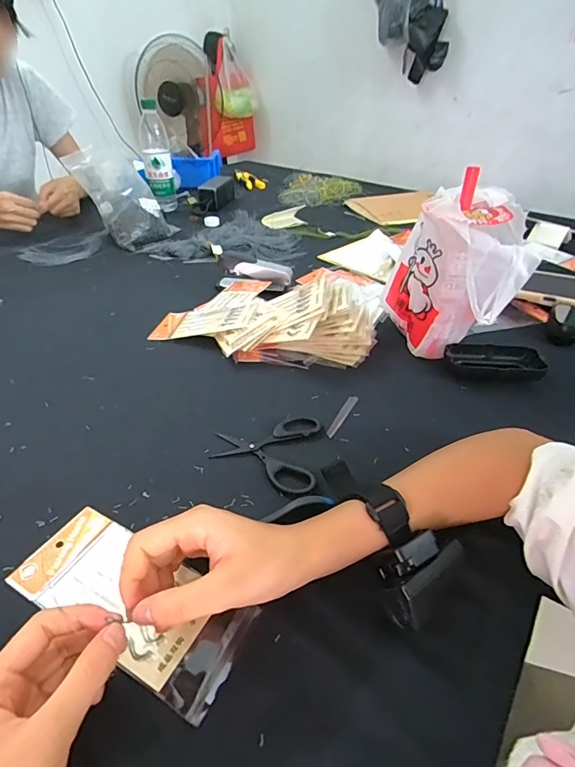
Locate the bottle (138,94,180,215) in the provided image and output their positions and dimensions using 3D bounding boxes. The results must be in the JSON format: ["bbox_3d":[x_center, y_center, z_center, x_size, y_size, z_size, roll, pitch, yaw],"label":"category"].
[{"bbox_3d":[-0.295,-0.512,0.954,0.061,0.211,0.058,-9,40,-13],"label":"bottle"}]

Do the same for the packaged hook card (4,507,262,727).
[{"bbox_3d":[-0.112,0.151,0.296,0.175,0.004,0.074,23,43,27],"label":"packaged hook card"}]

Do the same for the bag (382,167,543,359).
[{"bbox_3d":[0.194,-0.120,0.489,0.099,0.194,0.133,-3,39,-6],"label":"bag"}]

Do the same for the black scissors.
[{"bbox_3d":[-0.020,0.061,0.406,0.098,0.009,0.097,5,39,5],"label":"black scissors"}]

